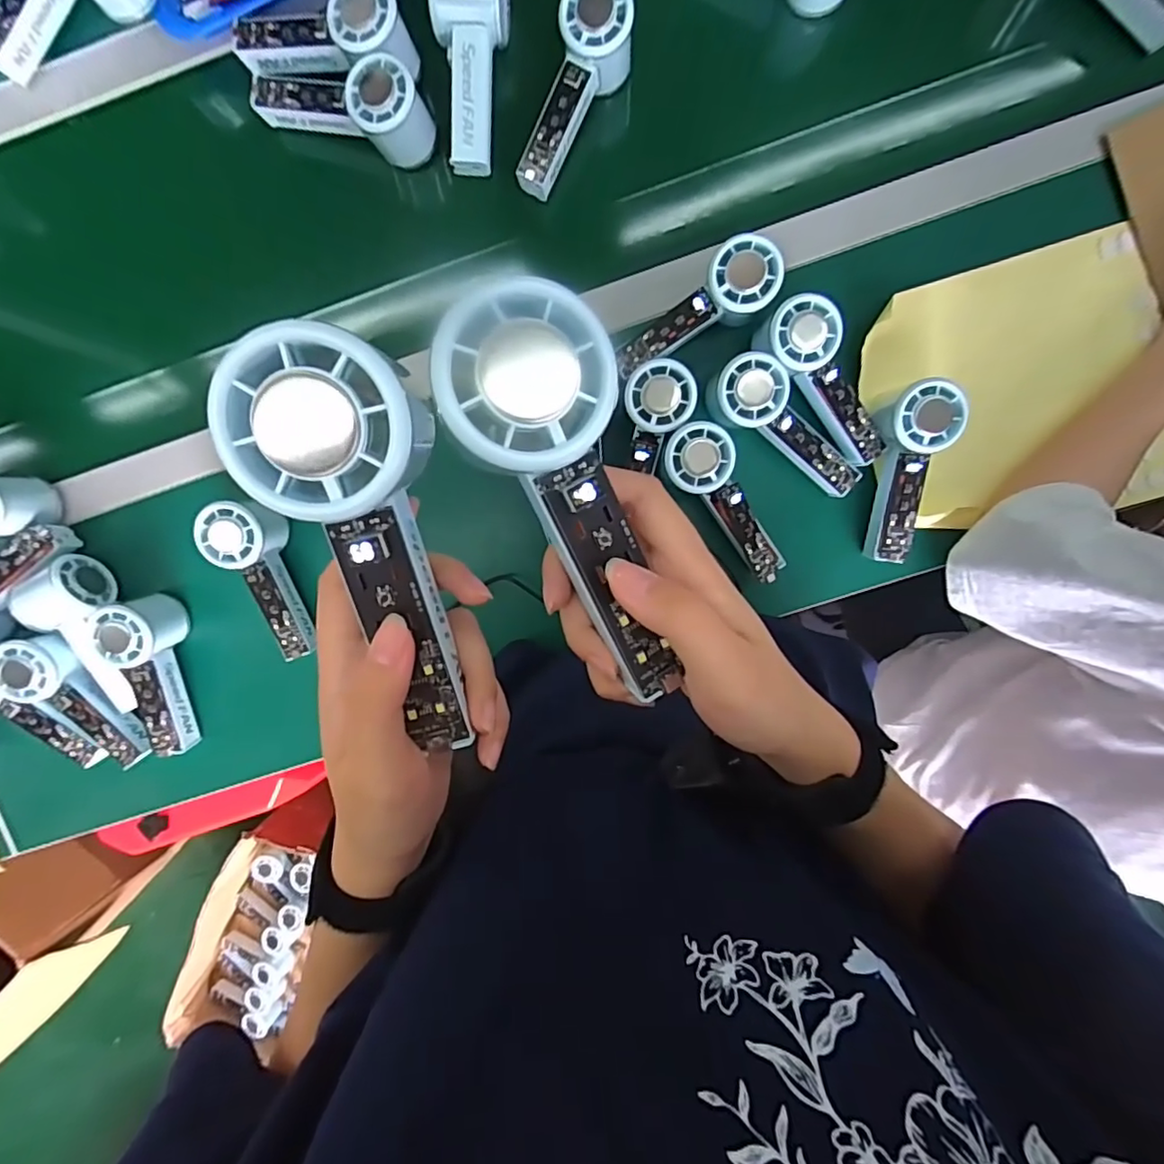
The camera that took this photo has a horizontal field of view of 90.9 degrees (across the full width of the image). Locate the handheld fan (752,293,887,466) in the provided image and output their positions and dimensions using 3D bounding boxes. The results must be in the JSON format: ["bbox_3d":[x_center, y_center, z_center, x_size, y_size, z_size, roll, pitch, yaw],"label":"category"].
[{"bbox_3d":[0.207,-0.168,0.484,0.054,0.045,0.155,-34,94,5],"label":"handheld fan"}]

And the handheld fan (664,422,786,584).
[{"bbox_3d":[0.128,-0.067,0.491,0.055,0.028,0.149,-39,94,5],"label":"handheld fan"}]

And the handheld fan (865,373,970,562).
[{"bbox_3d":[0.278,-0.093,0.492,0.049,0.042,0.151,7,110,1],"label":"handheld fan"}]

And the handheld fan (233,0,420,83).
[{"bbox_3d":[-0.215,-0.457,0.486,0.152,0.048,0.053,5,97,14],"label":"handheld fan"}]

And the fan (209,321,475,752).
[{"bbox_3d":[-0.069,-0.011,0.204,0.058,0.034,0.148,-12,115,3],"label":"fan"}]

